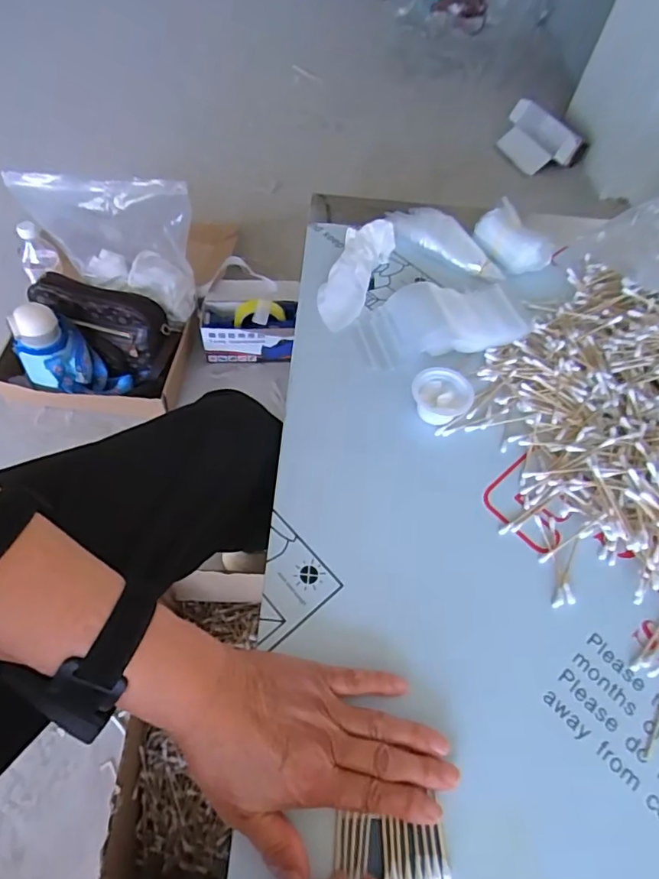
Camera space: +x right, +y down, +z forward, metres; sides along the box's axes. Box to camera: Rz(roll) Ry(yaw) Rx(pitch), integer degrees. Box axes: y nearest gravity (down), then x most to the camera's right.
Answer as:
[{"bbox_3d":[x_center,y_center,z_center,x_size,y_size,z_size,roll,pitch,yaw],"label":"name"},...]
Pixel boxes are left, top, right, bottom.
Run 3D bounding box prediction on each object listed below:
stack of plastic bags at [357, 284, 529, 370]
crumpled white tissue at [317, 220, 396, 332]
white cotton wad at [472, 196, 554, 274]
[{"bbox_3d":[0.114,-0.125,0.535,0.162,0.028,0.086,-7,58,-9],"label":"stack of plastic bags"},{"bbox_3d":[0.027,-0.182,0.552,0.050,0.040,0.145,22,59,11],"label":"crumpled white tissue"},{"bbox_3d":[0.209,-0.227,0.586,0.059,0.037,0.082,-25,62,-18],"label":"white cotton wad"}]

